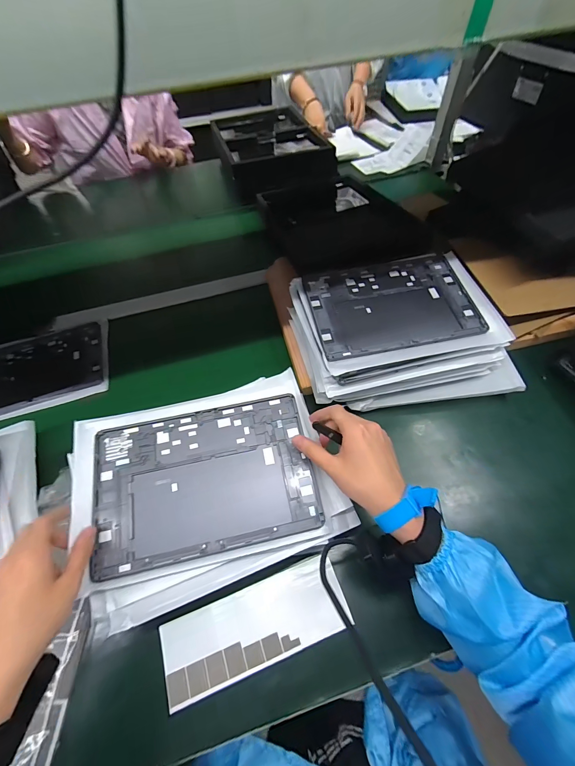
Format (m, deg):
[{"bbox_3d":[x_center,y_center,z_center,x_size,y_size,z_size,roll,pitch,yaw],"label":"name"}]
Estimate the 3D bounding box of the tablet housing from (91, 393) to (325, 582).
[{"bbox_3d":[-0.097,0.113,0.387,0.249,0.007,0.167,-11,65,-7],"label":"tablet housing"}]

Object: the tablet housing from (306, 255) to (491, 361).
[{"bbox_3d":[0.164,-0.128,0.515,0.253,0.008,0.170,-11,63,-5],"label":"tablet housing"}]

